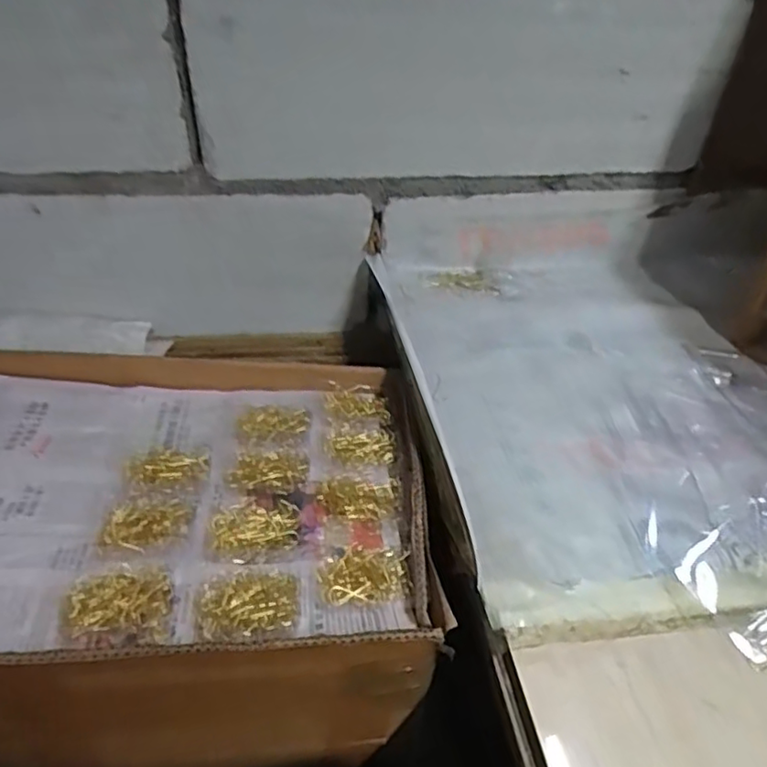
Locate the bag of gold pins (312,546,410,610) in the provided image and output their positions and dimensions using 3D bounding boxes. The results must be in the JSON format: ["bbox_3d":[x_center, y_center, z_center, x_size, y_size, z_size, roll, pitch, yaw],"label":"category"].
[{"bbox_3d":[-0.015,0.143,0.464,0.068,0.010,0.049,-1,40,-7],"label":"bag of gold pins"}]

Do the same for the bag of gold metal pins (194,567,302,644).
[{"bbox_3d":[-0.095,0.154,0.432,0.073,0.012,0.063,-8,41,-15],"label":"bag of gold metal pins"}]

